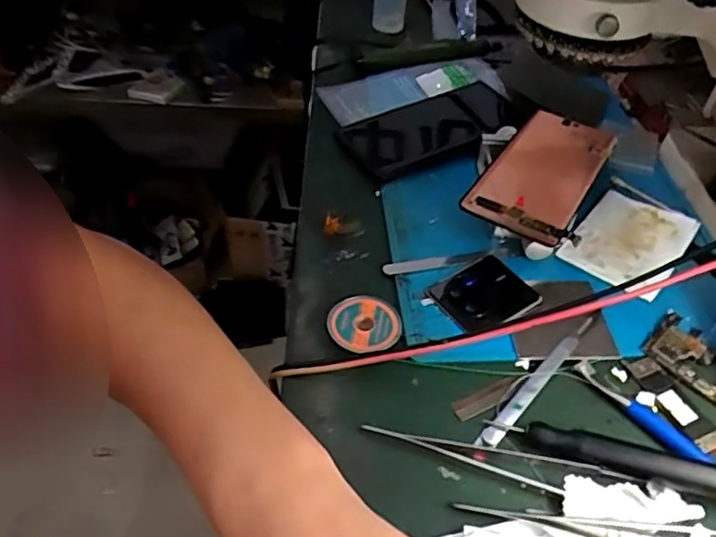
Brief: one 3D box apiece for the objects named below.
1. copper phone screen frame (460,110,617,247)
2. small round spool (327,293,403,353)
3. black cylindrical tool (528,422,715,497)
[{"bbox_3d":[0.142,-0.075,0.468,0.080,0.012,0.152,24,51,13],"label":"copper phone screen frame"},{"bbox_3d":[0.004,0.037,0.382,0.044,0.011,0.044,2,46,-2],"label":"small round spool"},{"bbox_3d":[0.152,0.103,0.321,0.117,0.021,0.015,15,47,11],"label":"black cylindrical tool"}]

